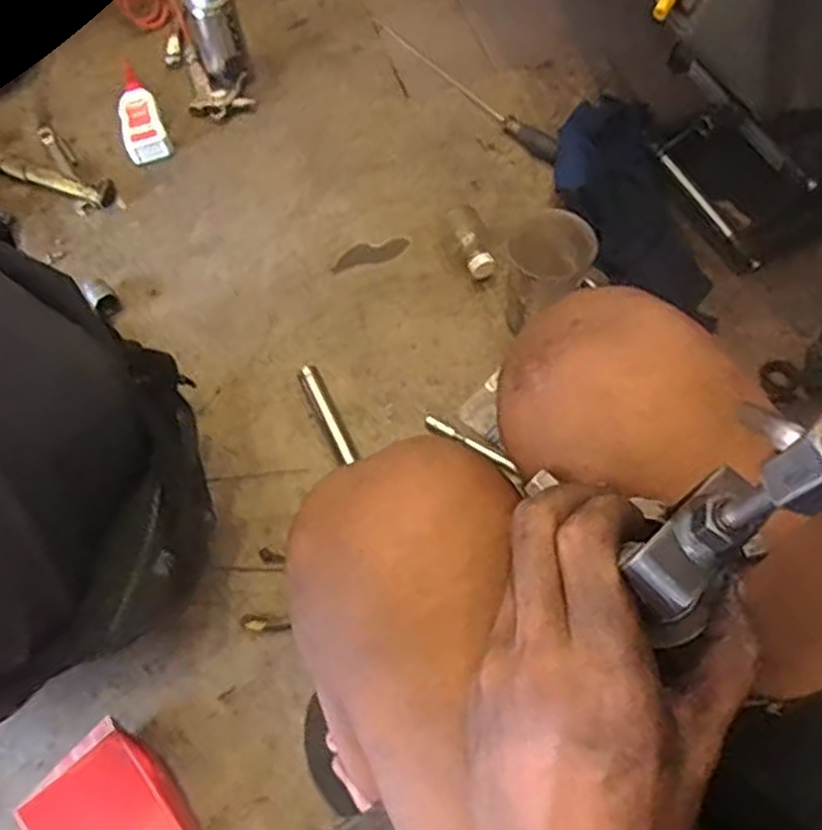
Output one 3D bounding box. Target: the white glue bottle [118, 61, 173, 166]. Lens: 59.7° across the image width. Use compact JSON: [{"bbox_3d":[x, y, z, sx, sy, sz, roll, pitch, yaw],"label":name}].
[{"bbox_3d":[-0.394,-0.439,1.020,0.061,0.037,0.198,-23,64,-9],"label":"white glue bottle"}]

